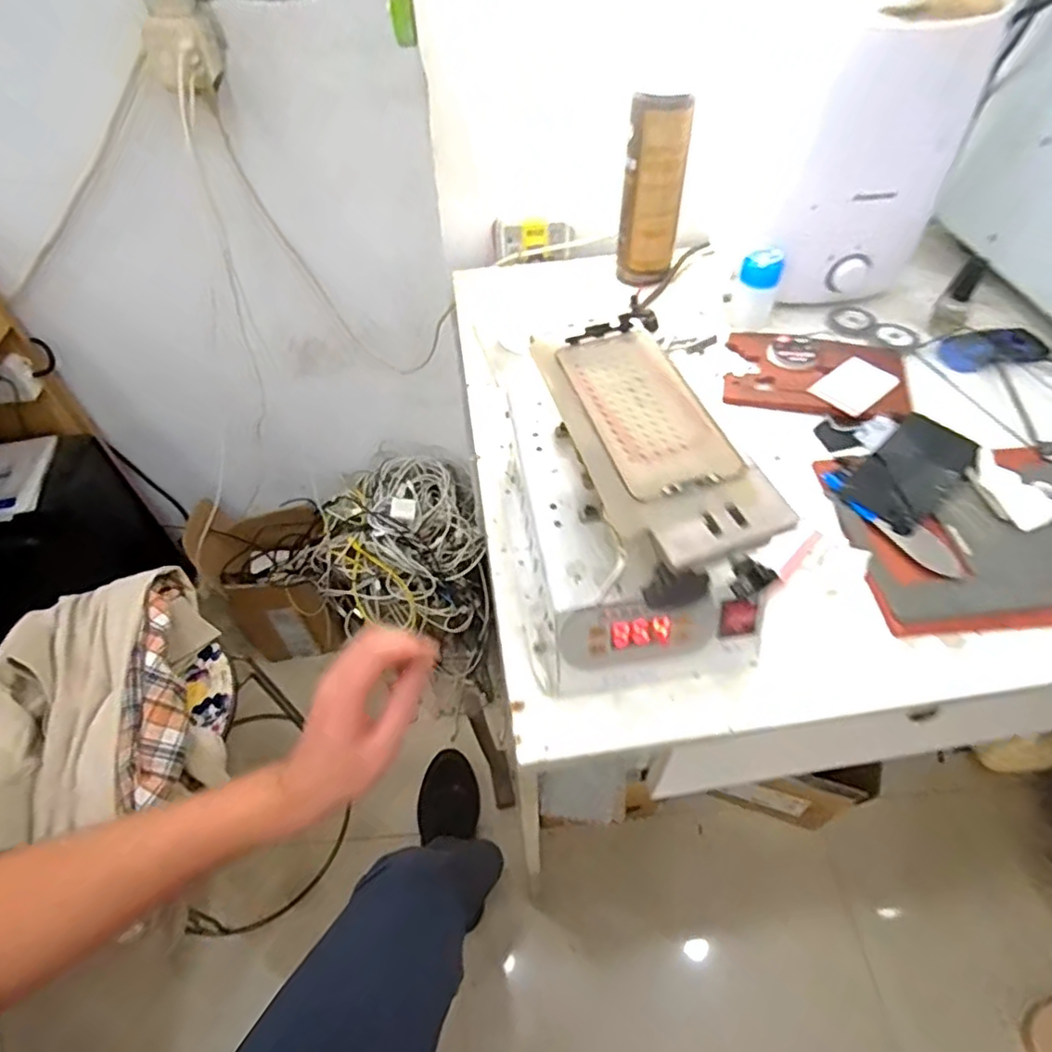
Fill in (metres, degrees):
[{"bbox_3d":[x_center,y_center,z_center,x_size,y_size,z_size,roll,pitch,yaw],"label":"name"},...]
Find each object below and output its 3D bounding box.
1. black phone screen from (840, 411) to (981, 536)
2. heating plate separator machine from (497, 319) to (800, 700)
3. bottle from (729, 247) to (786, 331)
[{"bbox_3d":[0.322,-0.047,0.527,0.132,0.006,0.063,-37,58,-25],"label":"black phone screen"},{"bbox_3d":[0.053,-0.023,0.430,0.135,0.145,0.235,-10,51,-6],"label":"heating plate separator machine"},{"bbox_3d":[0.241,-0.250,0.659,0.041,0.082,0.034,17,53,16],"label":"bottle"}]

